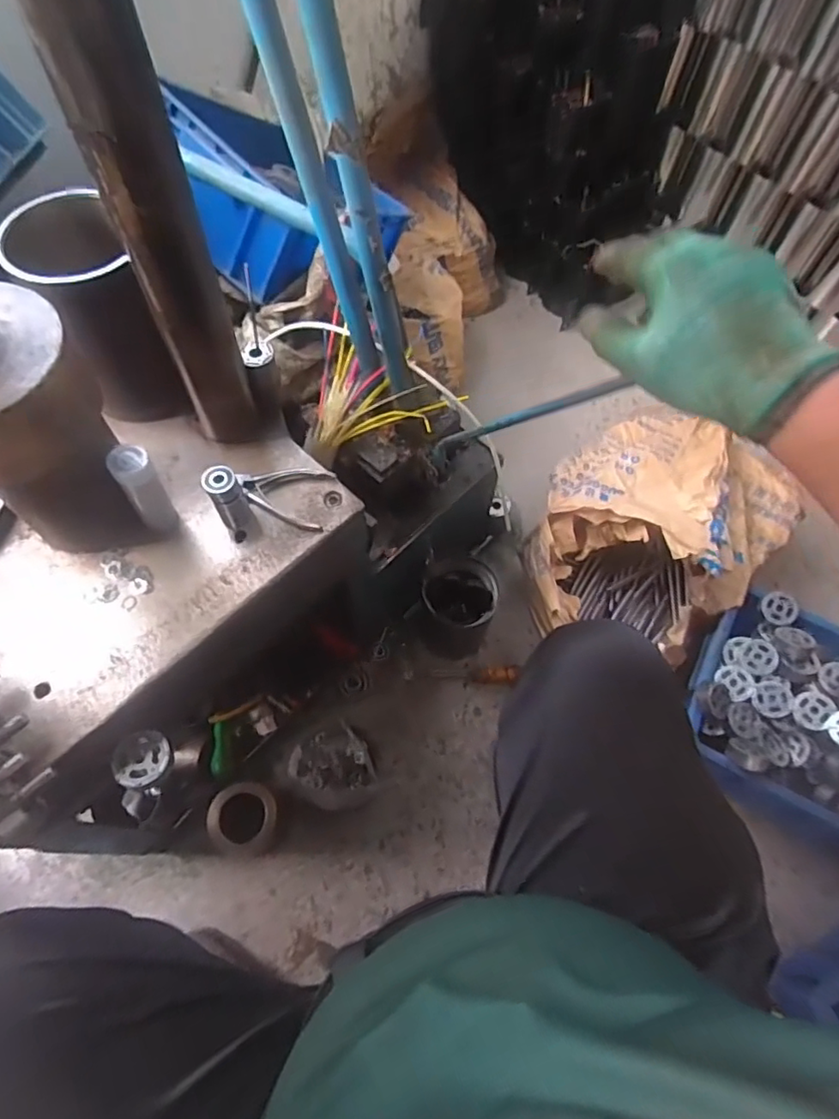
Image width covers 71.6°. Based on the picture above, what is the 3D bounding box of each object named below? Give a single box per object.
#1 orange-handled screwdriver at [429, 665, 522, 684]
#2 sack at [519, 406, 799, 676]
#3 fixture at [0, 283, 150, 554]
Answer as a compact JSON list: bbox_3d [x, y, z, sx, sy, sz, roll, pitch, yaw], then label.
[{"bbox_3d":[0.096,0.194,0.966,0.150,0.034,0.037,-4,63,-4],"label":"orange-handled screwdriver"},{"bbox_3d":[0.357,-0.018,0.973,0.336,0.238,0.383,39,68,16],"label":"sack"},{"bbox_3d":[-0.322,-0.101,0.502,0.116,0.238,0.129,-28,67,-15],"label":"fixture"}]

